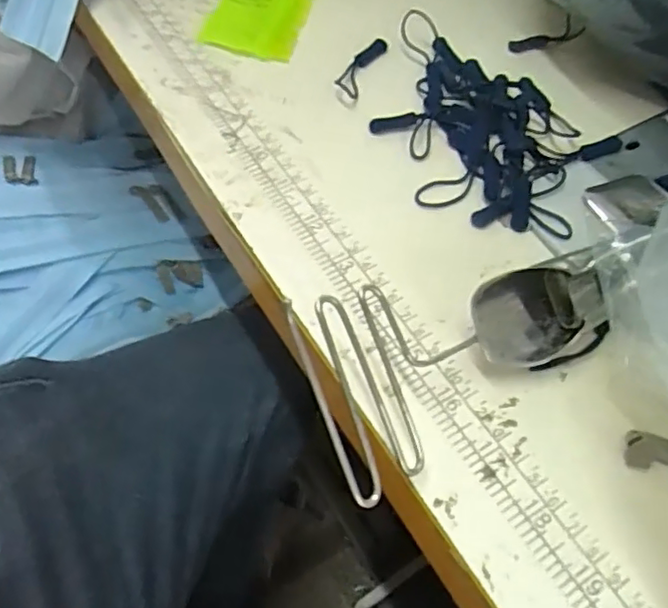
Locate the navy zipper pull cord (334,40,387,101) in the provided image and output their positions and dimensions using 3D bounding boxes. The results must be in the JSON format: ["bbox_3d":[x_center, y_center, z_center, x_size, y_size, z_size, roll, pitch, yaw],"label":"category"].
[{"bbox_3d":[0.016,-0.134,0.350,0.013,0.009,0.054,20,58,10],"label":"navy zipper pull cord"}]

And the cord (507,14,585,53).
[{"bbox_3d":[0.127,-0.163,0.369,0.046,0.021,0.006,-12,60,-11],"label":"cord"}]

